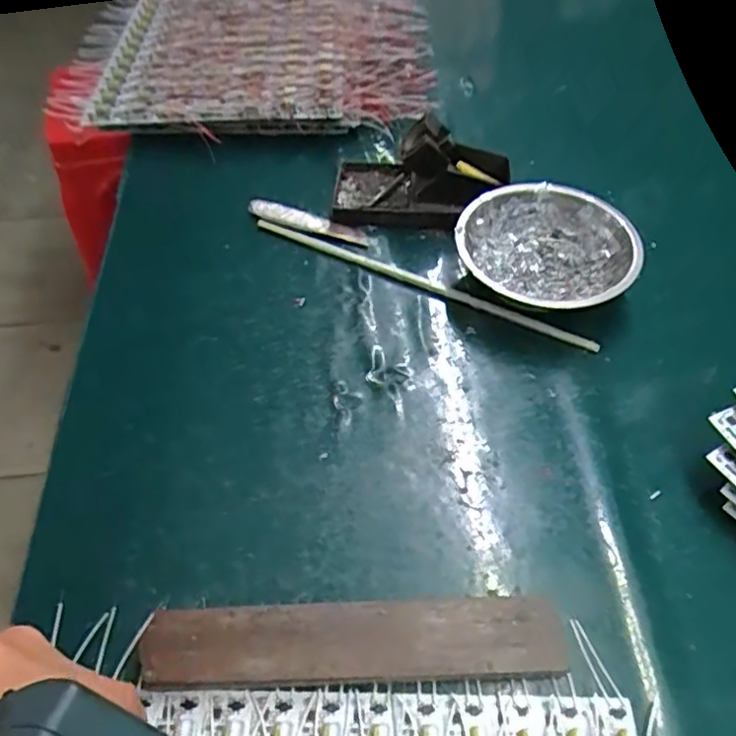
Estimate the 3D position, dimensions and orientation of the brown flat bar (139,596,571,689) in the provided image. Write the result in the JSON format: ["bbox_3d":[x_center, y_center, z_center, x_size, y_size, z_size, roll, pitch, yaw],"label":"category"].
[{"bbox_3d":[-0.006,0.134,0.285,0.197,0.017,0.034,-2,53,-1],"label":"brown flat bar"}]

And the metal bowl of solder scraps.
[{"bbox_3d":[0.127,-0.082,0.426,0.121,0.042,0.113,0,53,1],"label":"metal bowl of solder scraps"}]

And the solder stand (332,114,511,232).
[{"bbox_3d":[0.042,-0.153,0.456,0.137,0.066,0.078,4,54,4],"label":"solder stand"}]

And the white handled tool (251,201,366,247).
[{"bbox_3d":[-0.049,-0.117,0.468,0.101,0.013,0.019,17,55,13],"label":"white handled tool"}]

